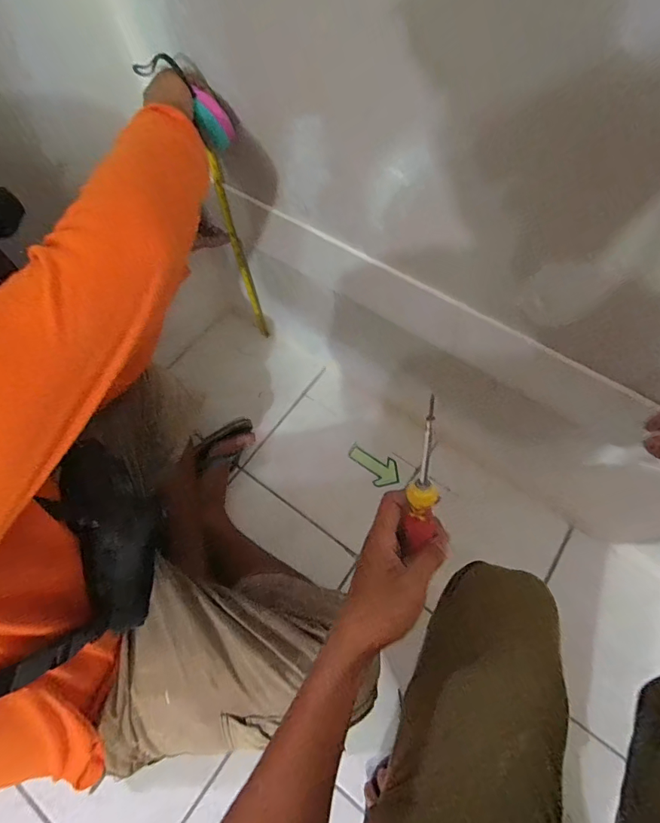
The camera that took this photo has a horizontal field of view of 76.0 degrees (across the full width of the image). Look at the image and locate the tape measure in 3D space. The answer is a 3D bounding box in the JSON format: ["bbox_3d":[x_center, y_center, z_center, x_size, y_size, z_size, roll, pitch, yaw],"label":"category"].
[{"bbox_3d":[-0.157,-0.287,0.751,0.045,0.588,0.108,-43,70,-16],"label":"tape measure"}]

